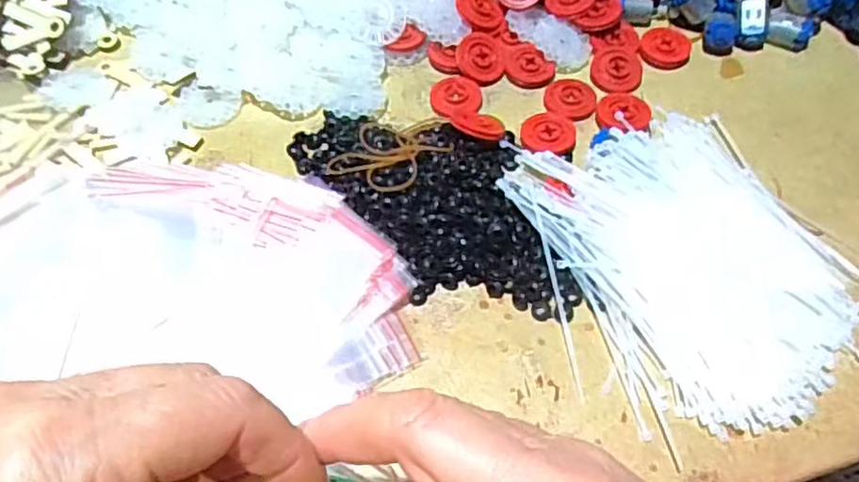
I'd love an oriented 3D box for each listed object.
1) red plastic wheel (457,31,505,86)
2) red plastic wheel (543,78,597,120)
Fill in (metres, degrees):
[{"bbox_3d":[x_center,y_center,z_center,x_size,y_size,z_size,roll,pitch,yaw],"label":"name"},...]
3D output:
[{"bbox_3d":[0.034,-0.119,0.419,0.030,0.008,0.036,-3,86,-11],"label":"red plastic wheel"},{"bbox_3d":[0.089,-0.090,0.408,0.031,0.008,0.028,-15,60,-8],"label":"red plastic wheel"}]

